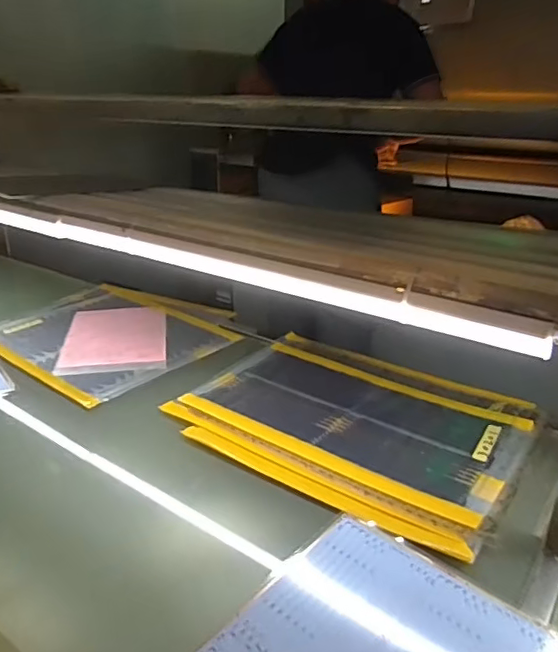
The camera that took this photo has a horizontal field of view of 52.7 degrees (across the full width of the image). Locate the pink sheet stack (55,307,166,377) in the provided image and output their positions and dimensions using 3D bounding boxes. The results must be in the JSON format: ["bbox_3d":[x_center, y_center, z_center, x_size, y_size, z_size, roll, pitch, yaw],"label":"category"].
[{"bbox_3d":[-0.361,0.018,1.259,0.212,0.010,0.348,-3,23,-10],"label":"pink sheet stack"}]

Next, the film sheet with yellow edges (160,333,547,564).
[{"bbox_3d":[0.126,0.150,0.967,0.544,0.019,0.445,17,27,33],"label":"film sheet with yellow edges"}]

